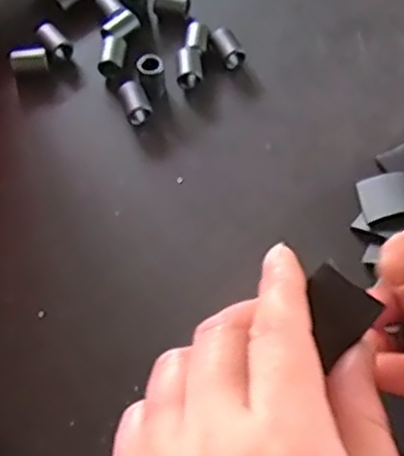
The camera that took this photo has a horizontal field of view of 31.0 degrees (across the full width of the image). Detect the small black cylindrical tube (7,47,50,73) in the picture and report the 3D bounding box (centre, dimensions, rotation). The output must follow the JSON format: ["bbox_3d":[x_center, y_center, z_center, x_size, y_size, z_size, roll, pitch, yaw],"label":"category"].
[{"bbox_3d":[-0.095,-0.092,0.399,0.021,0.011,0.010,-7,59,-4],"label":"small black cylindrical tube"}]

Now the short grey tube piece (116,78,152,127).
[{"bbox_3d":[-0.036,-0.066,0.391,0.014,0.013,0.024,-23,61,-12],"label":"short grey tube piece"}]

